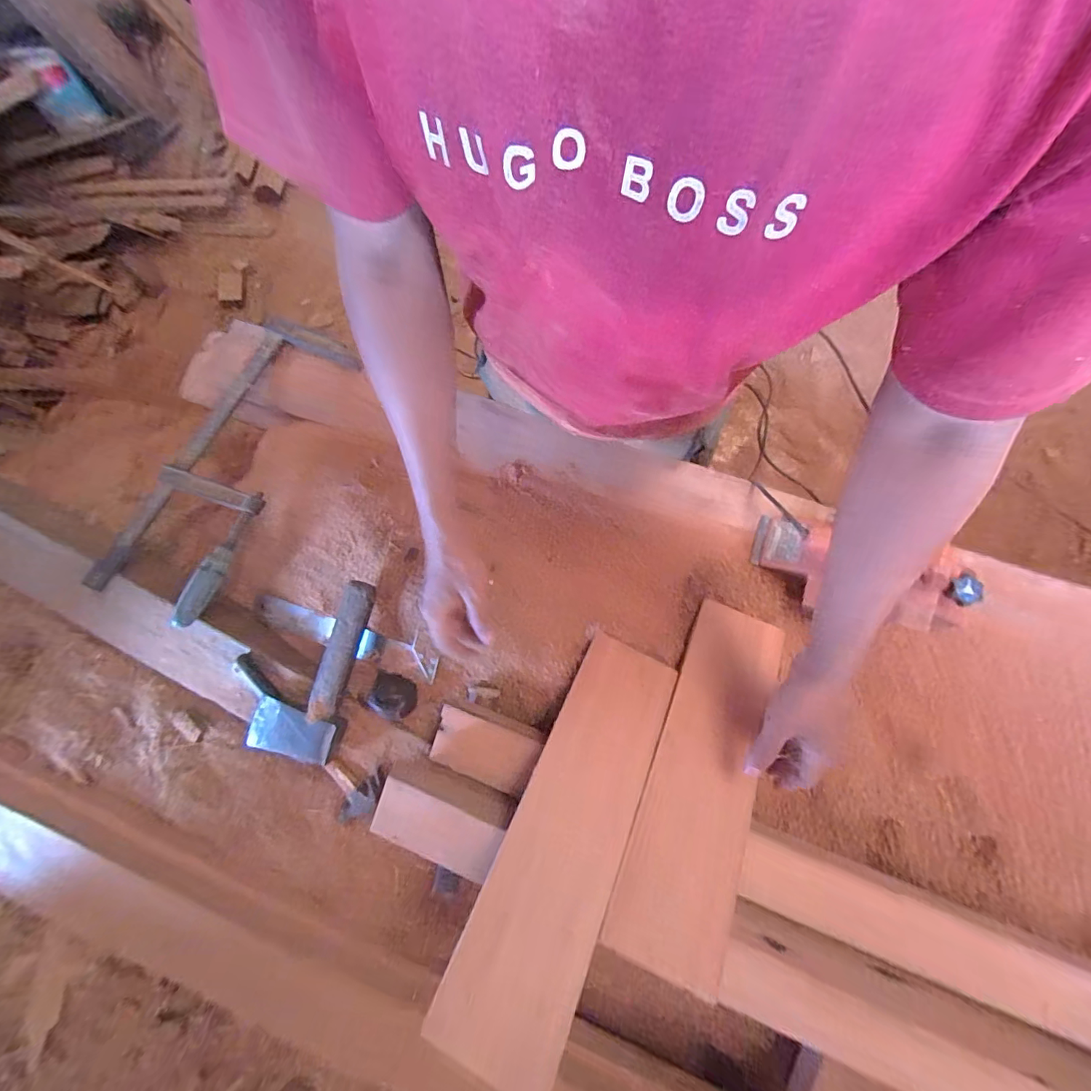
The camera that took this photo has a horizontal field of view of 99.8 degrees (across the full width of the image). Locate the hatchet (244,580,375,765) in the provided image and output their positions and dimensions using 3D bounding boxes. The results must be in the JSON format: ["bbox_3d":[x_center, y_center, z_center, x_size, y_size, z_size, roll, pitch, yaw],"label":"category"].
[{"bbox_3d":[-0.317,0.153,0.596,0.143,0.052,0.234,14,78,4],"label":"hatchet"}]

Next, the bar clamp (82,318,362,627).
[{"bbox_3d":[-0.468,-0.142,0.692,0.191,0.078,0.486,21,78,5],"label":"bar clamp"}]

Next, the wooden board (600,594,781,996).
[{"bbox_3d":[0.182,0.236,0.516,0.109,0.010,0.390,24,55,12],"label":"wooden board"}]

